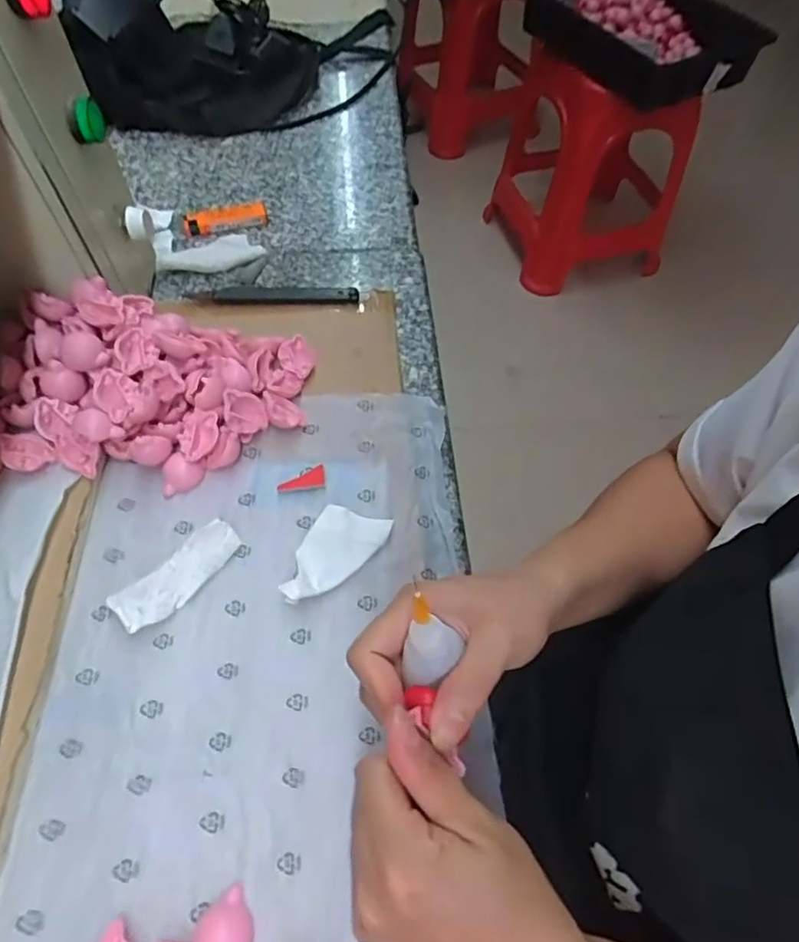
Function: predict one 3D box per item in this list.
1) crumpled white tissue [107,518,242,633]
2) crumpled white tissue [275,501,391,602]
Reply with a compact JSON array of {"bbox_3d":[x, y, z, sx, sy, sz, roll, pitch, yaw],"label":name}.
[{"bbox_3d":[-0.136,0.065,0.365,0.082,0.008,0.030,-38,83,-23],"label":"crumpled white tissue"},{"bbox_3d":[-0.043,0.056,0.382,0.044,0.013,0.076,25,60,14],"label":"crumpled white tissue"}]

